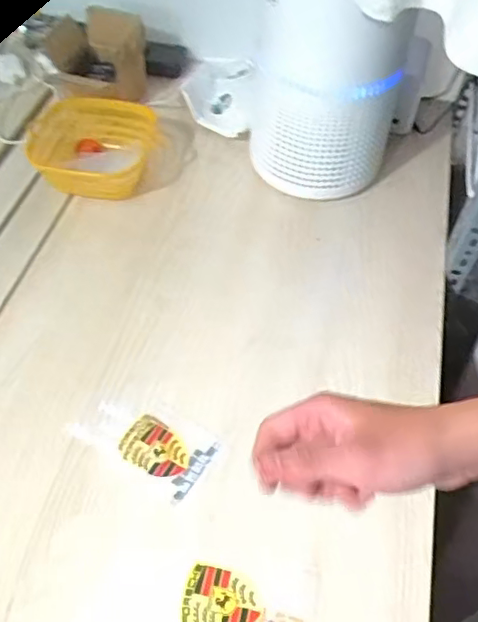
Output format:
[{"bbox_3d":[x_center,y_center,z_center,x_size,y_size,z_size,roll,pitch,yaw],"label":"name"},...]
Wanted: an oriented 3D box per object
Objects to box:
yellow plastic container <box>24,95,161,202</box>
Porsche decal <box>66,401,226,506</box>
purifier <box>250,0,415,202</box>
[{"bbox_3d":[-0.203,-0.229,0.860,0.183,0.068,0.151,-9,52,-8],"label":"yellow plastic container"},{"bbox_3d":[-0.099,0.136,0.630,0.147,0.005,0.077,29,57,18],"label":"Porsche decal"},{"bbox_3d":[0.108,-0.295,0.770,0.199,0.335,0.218,13,53,10],"label":"purifier"}]

